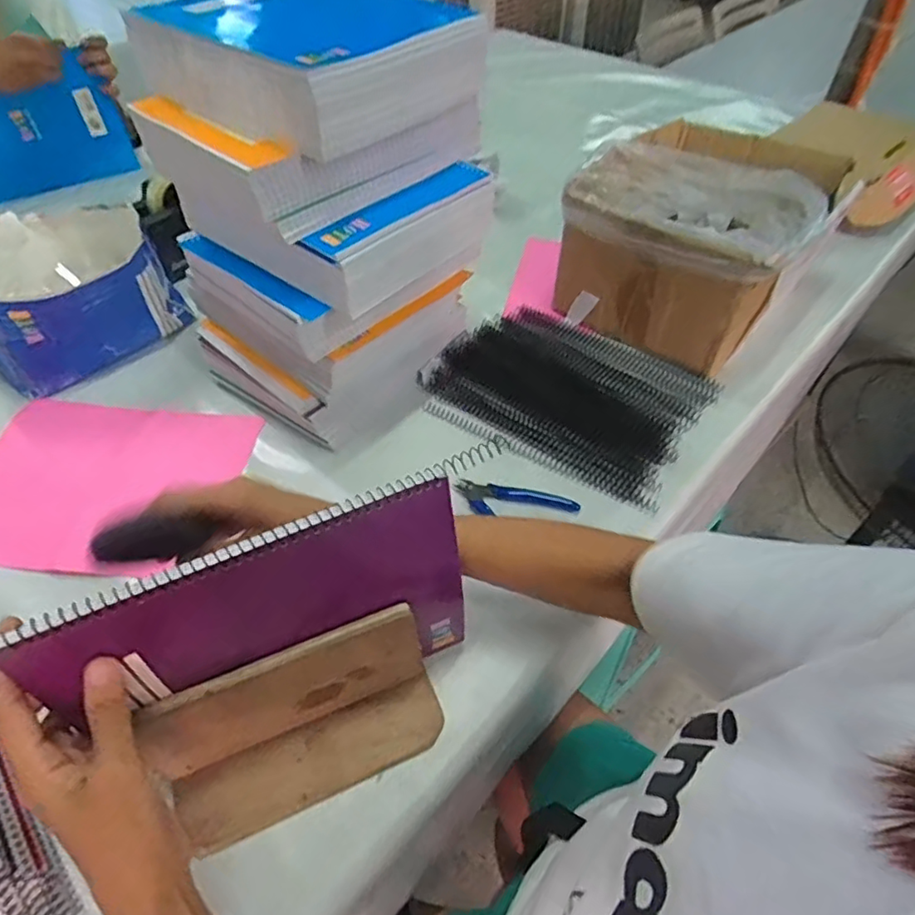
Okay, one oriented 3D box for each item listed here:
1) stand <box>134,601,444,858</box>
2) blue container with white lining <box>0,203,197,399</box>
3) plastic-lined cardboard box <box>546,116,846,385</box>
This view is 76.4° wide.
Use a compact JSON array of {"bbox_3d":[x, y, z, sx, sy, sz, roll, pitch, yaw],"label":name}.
[{"bbox_3d":[-0.106,0.186,0.401,0.193,0.112,0.070,-19,53,-15],"label":"stand"},{"bbox_3d":[-0.487,-0.214,0.725,0.215,0.118,0.228,-35,58,-25],"label":"blue container with white lining"},{"bbox_3d":[0.320,-0.293,0.783,0.270,0.179,0.319,32,57,23],"label":"plastic-lined cardboard box"}]

